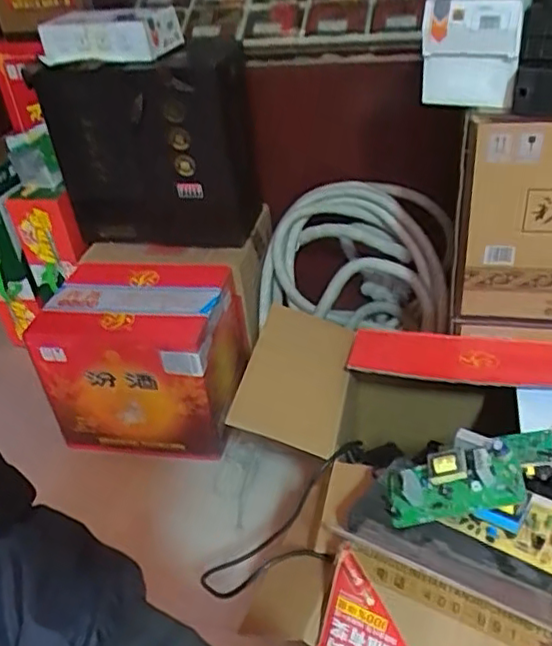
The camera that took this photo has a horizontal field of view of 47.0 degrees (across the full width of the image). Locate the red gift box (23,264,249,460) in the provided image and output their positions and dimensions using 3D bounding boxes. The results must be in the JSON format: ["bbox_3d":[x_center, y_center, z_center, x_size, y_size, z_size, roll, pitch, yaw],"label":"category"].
[{"bbox_3d":[-0.242,0.073,1.218,0.333,0.290,0.234,0,37,10],"label":"red gift box"}]

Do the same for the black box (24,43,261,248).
[{"bbox_3d":[-0.229,-0.340,1.262,0.413,0.358,0.143,4,38,15],"label":"black box"}]

